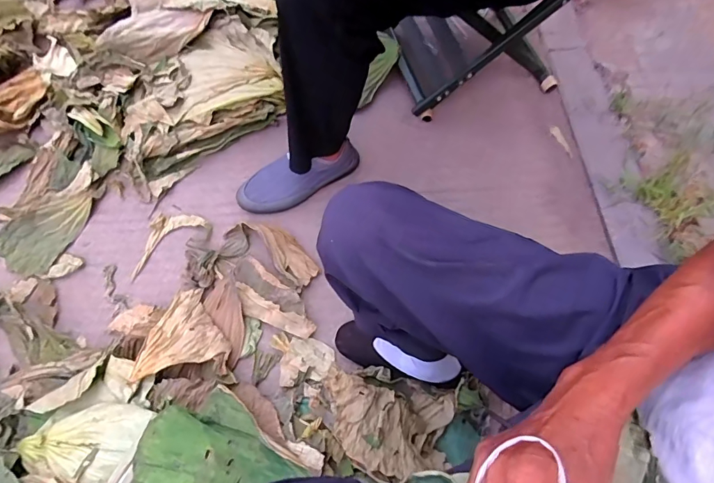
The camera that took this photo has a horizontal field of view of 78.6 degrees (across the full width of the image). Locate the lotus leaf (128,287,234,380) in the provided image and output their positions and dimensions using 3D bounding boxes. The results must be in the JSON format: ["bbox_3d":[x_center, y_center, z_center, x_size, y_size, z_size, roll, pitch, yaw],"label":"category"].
[{"bbox_3d":[-0.298,0.154,0.758,0.137,0.065,0.164,-7,64,0],"label":"lotus leaf"}]

